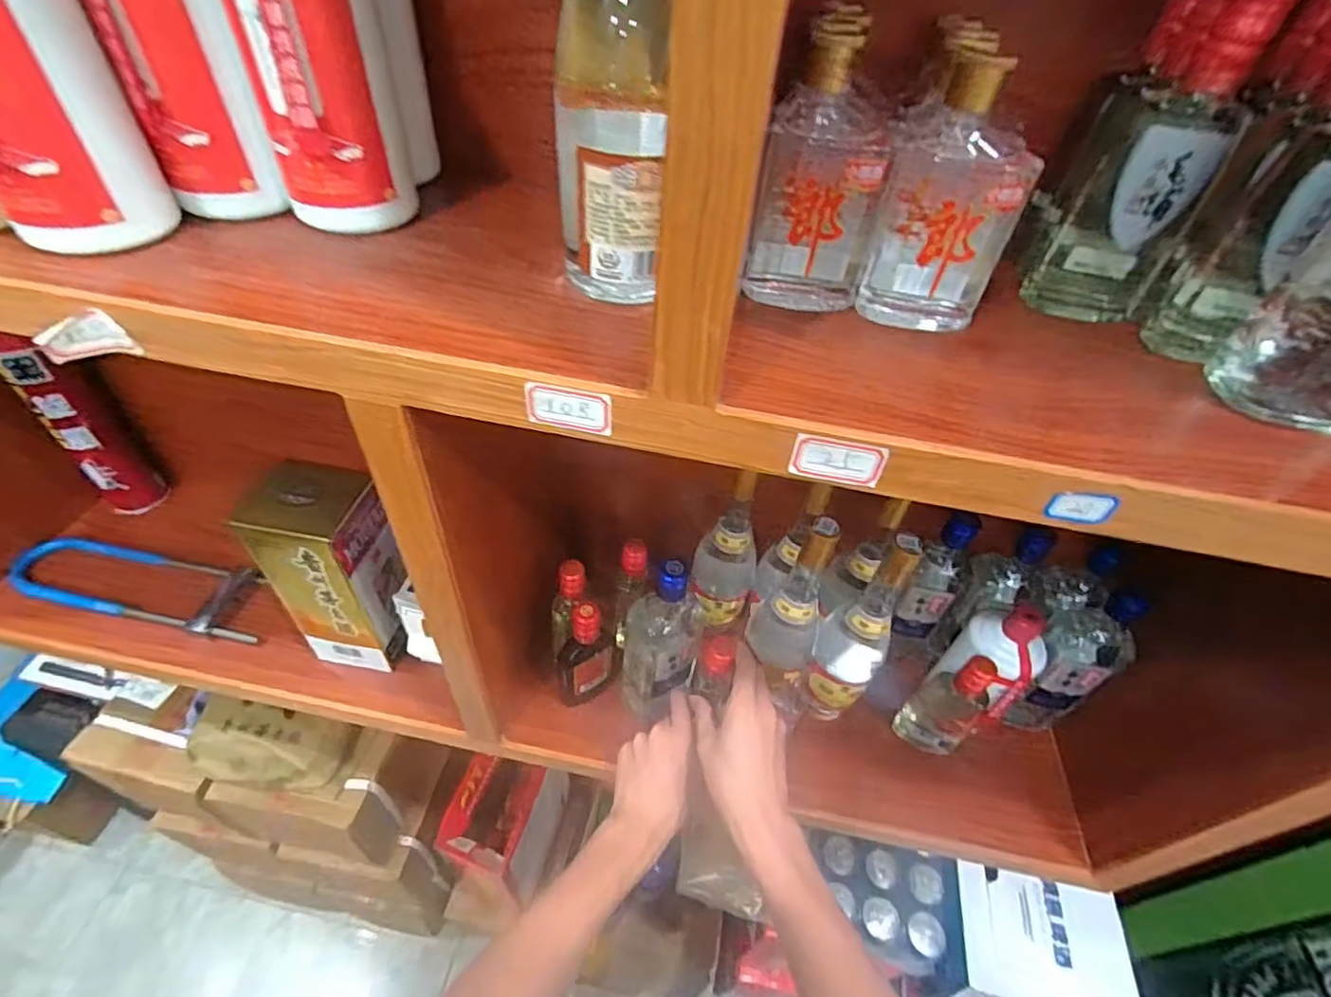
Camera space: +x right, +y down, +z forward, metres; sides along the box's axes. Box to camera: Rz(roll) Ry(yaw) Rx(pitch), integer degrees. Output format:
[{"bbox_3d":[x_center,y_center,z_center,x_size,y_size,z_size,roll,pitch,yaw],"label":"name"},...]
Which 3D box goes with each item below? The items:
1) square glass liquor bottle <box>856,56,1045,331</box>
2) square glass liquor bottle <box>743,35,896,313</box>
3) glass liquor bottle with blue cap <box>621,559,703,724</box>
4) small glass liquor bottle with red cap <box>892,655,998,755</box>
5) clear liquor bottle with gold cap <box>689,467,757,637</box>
[{"bbox_3d":[0.150,-0.153,0.318,0.071,0.120,0.034,21,47,14],"label":"square glass liquor bottle"},{"bbox_3d":[0.085,-0.166,0.322,0.067,0.123,0.035,14,46,7],"label":"square glass liquor bottle"},{"bbox_3d":[-0.003,0.146,0.602,0.075,0.221,0.068,9,45,2],"label":"glass liquor bottle with blue cap"},{"bbox_3d":[0.303,0.217,0.632,0.048,0.152,0.063,-23,52,-26],"label":"small glass liquor bottle with red cap"},{"bbox_3d":[0.072,0.067,0.688,0.068,0.250,0.066,-7,47,-14],"label":"clear liquor bottle with gold cap"}]

